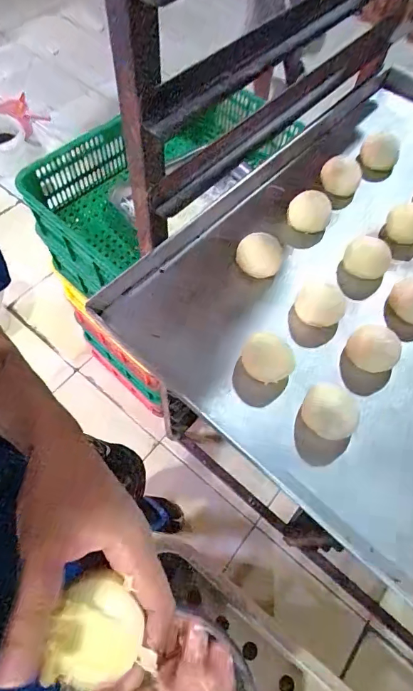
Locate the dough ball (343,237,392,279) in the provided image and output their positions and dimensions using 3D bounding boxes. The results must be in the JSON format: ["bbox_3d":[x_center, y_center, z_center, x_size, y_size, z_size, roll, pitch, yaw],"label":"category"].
[{"bbox_3d":[0.212,-0.115,0.530,0.056,0.035,0.050,41,68,17],"label":"dough ball"}]

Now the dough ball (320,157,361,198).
[{"bbox_3d":[0.197,-0.247,0.591,0.058,0.038,0.054,23,64,9],"label":"dough ball"}]

